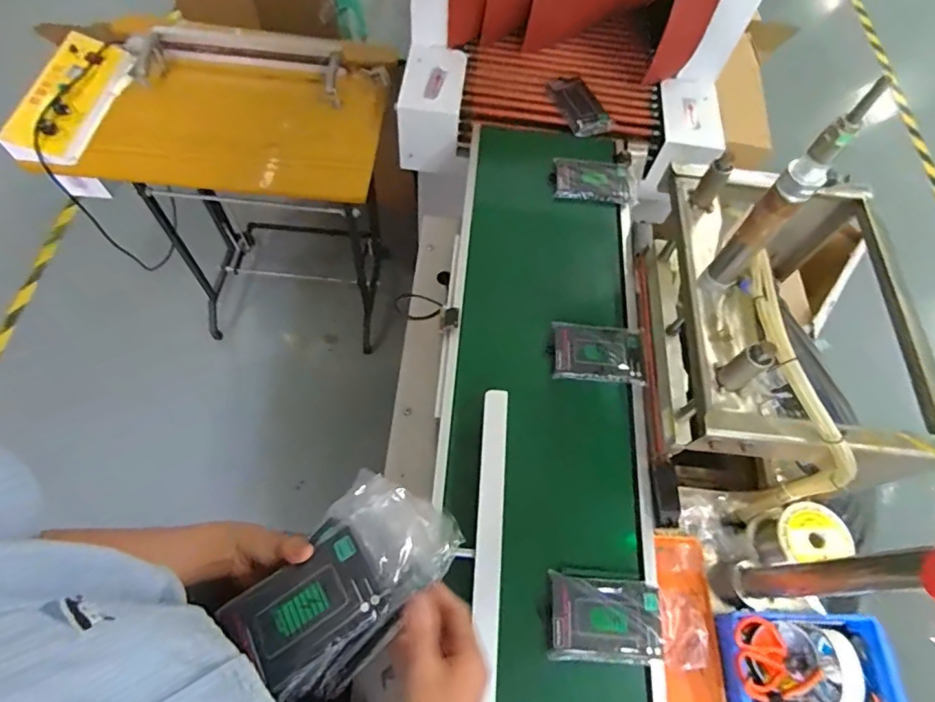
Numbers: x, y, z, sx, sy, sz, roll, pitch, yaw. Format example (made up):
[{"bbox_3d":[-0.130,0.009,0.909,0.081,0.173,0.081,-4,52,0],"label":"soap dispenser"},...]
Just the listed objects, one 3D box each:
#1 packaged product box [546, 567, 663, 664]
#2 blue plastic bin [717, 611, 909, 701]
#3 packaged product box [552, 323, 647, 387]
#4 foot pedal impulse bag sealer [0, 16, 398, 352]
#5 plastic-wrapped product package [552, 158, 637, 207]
[{"bbox_3d":[0.170,0.326,0.636,0.133,0.017,0.099,4,64,-2],"label":"packaged product box"},{"bbox_3d":[0.438,0.412,0.654,0.220,0.085,0.141,3,64,-3],"label":"blue plastic bin"},{"bbox_3d":[0.203,0.003,0.798,0.139,0.012,0.094,5,64,-1],"label":"packaged product box"},{"bbox_3d":[-0.537,-0.403,1.416,0.661,0.773,0.512,8,64,0],"label":"foot pedal impulse bag sealer"},{"bbox_3d":[0.237,-0.317,0.957,0.148,0.031,0.086,1,64,-3],"label":"plastic-wrapped product package"}]

